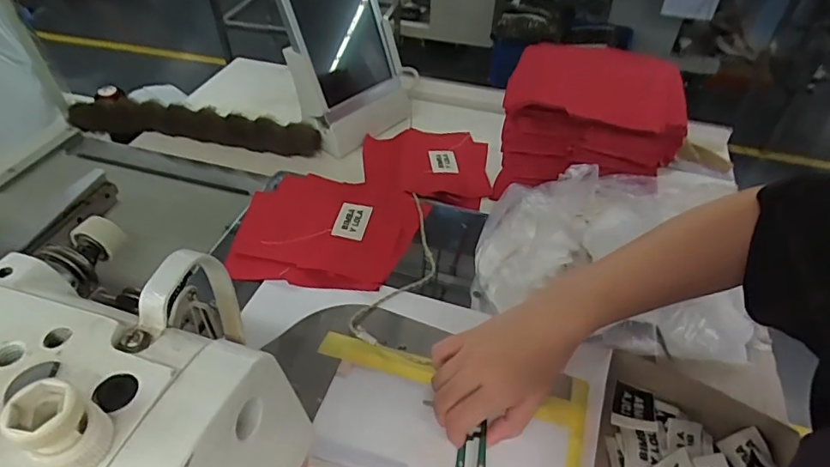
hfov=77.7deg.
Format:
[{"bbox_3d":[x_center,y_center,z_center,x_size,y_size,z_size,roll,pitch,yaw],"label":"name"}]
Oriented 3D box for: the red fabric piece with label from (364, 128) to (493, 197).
[{"bbox_3d":[0.018,-0.095,0.689,0.172,0.032,0.143,-7,44,-9],"label":"red fabric piece with label"}]

